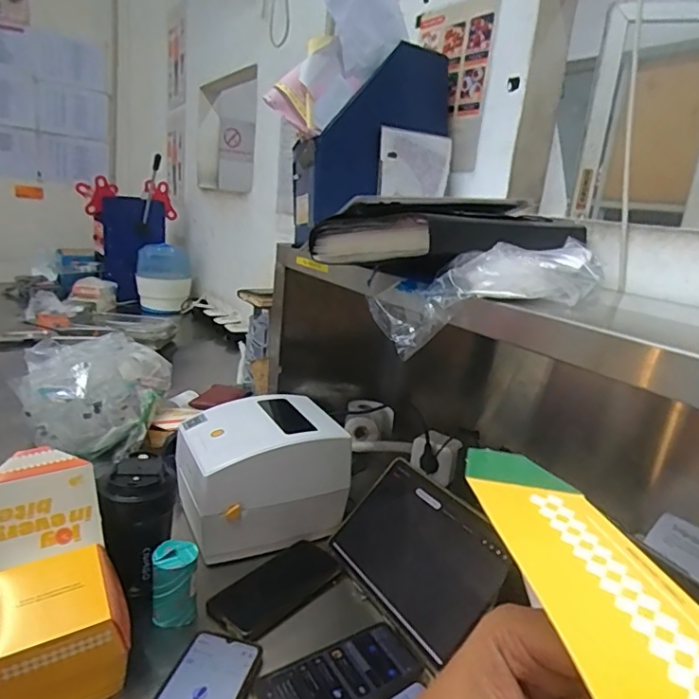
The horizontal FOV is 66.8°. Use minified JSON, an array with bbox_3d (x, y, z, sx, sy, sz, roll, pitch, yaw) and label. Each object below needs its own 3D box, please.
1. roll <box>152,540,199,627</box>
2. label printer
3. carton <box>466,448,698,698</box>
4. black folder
[{"bbox_3d":[-0.203,0.271,0.616,0.047,0.087,0.039,0,16,-19],"label":"roll"},{"bbox_3d":[-0.132,0.179,0.785,0.217,0.160,0.171,-3,18,-29],"label":"label printer"},{"bbox_3d":[0.078,0.078,0.172,0.046,0.028,0.129,1,27,-15],"label":"carton"},{"bbox_3d":[0.147,-0.160,0.760,0.316,0.092,0.273,-7,19,-37],"label":"black folder"}]

